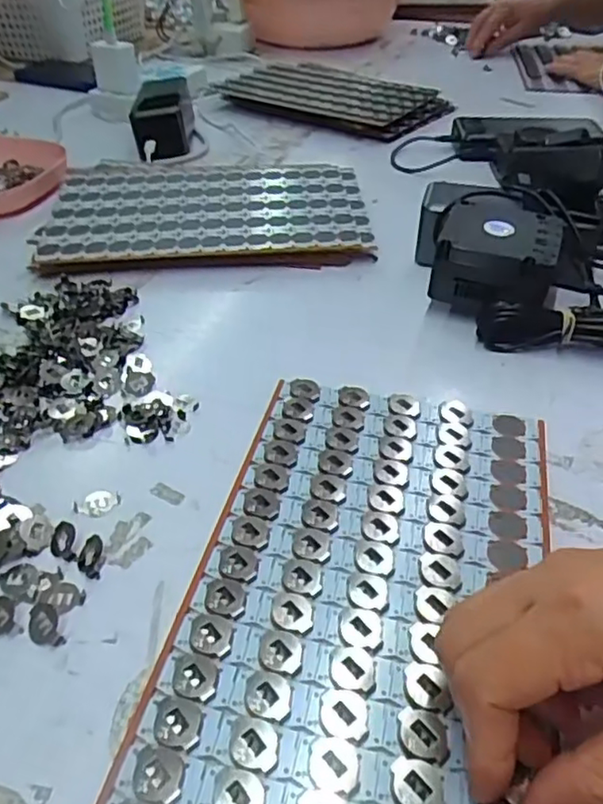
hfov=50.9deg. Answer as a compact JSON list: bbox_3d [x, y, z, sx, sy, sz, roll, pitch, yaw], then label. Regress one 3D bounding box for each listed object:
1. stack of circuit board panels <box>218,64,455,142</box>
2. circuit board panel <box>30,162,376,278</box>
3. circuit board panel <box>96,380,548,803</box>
[{"bbox_3d":[0.036,-0.388,0.794,0.270,0.022,0.173,28,48,28],"label":"stack of circuit board panels"},{"bbox_3d":[-0.084,-0.173,0.558,0.273,0.013,0.190,0,42,-2],"label":"circuit board panel"},{"bbox_3d":[0.030,0.079,0.288,0.153,0.007,0.248,11,43,10],"label":"circuit board panel"}]

